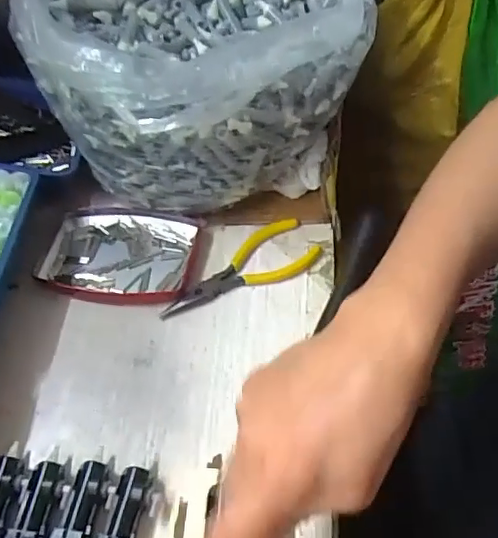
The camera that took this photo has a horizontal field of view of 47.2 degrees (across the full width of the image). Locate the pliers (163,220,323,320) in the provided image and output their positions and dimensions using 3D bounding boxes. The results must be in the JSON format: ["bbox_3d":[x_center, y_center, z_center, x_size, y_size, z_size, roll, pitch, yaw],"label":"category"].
[{"bbox_3d":[-0.010,-0.003,0.433,0.124,0.008,0.049,-18,53,-8],"label":"pliers"}]

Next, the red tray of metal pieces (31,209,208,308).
[{"bbox_3d":[-0.100,-0.010,0.448,0.126,0.018,0.082,6,53,10],"label":"red tray of metal pieces"}]

